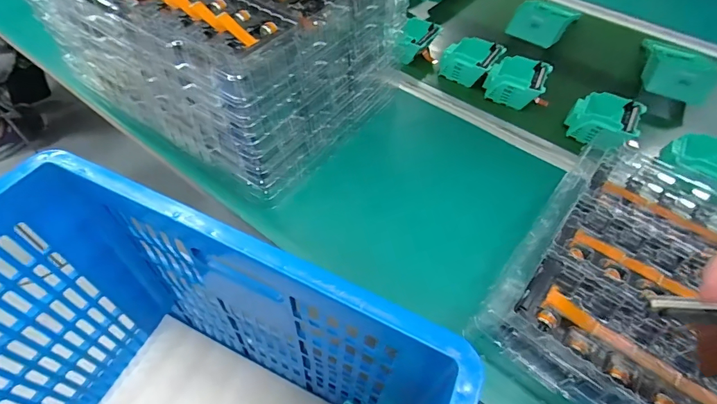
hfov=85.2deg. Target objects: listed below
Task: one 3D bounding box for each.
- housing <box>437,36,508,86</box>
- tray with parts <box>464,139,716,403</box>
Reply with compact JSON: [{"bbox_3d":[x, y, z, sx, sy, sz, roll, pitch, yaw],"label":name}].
[{"bbox_3d":[0.176,-0.218,0.609,0.078,0.038,0.083,38,60,25],"label":"housing"},{"bbox_3d":[0.330,0.114,0.326,0.382,0.052,0.291,33,58,22],"label":"tray with parts"}]

